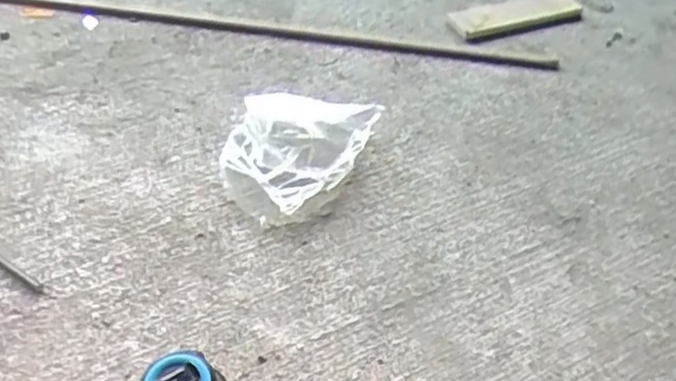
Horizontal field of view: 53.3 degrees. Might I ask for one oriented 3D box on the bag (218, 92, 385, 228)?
[{"bbox_3d":[-0.051,-0.044,0.711,0.140,0.024,0.180,15,47,12],"label":"bag"}]

